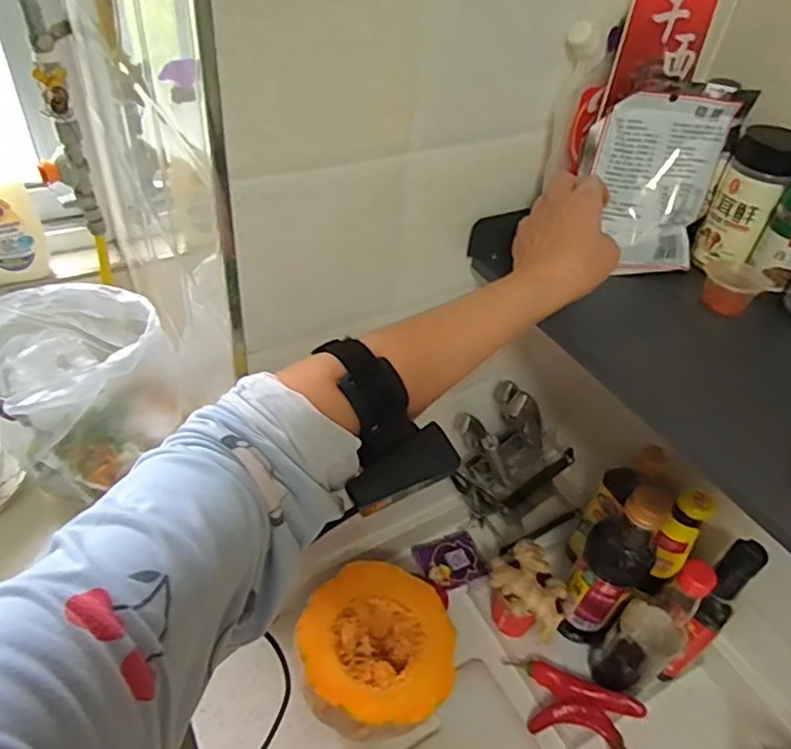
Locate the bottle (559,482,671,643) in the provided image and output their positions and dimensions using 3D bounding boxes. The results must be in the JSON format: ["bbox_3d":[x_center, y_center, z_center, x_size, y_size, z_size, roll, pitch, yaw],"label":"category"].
[{"bbox_3d":[0.254,0.228,0.732,0.071,0.271,0.086,32,49,25],"label":"bottle"}]

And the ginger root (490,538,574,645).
[{"bbox_3d":[0.165,0.257,0.751,0.099,0.041,0.086,32,49,25],"label":"ginger root"}]

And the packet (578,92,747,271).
[{"bbox_3d":[0.219,-0.163,0.540,0.117,0.146,0.012,5,20,-5],"label":"packet"}]

